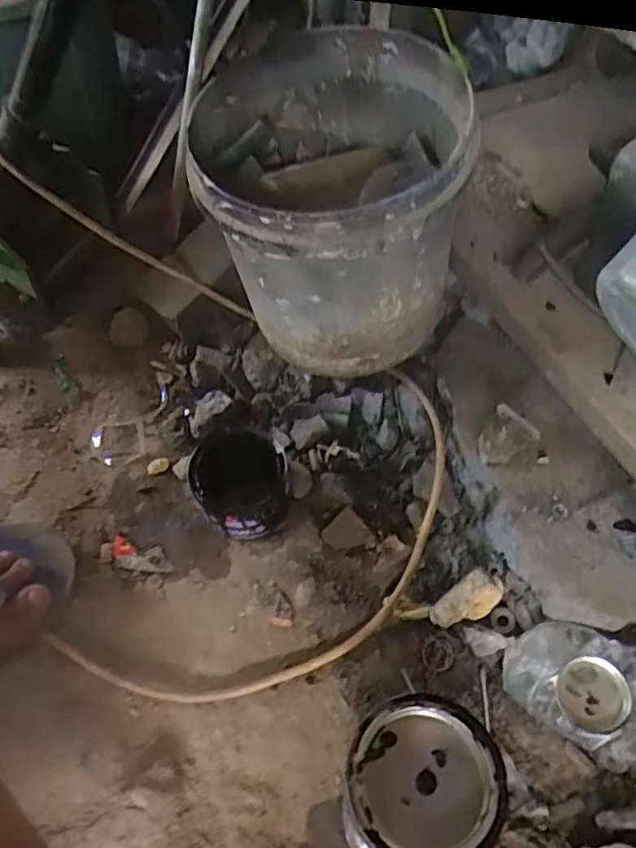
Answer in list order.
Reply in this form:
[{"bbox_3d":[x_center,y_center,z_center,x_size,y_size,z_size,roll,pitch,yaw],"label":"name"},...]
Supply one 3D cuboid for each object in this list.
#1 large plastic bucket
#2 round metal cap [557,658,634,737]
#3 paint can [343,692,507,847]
[{"bbox_3d":[0.016,-0.216,0.672,0.250,0.274,0.272,0,57,0],"label":"large plastic bucket"},{"bbox_3d":[0.234,0.232,0.547,0.054,0.023,0.057,-1,54,2],"label":"round metal cap"},{"bbox_3d":[0.073,0.278,0.476,0.107,0.122,0.122,12,58,7],"label":"paint can"}]

